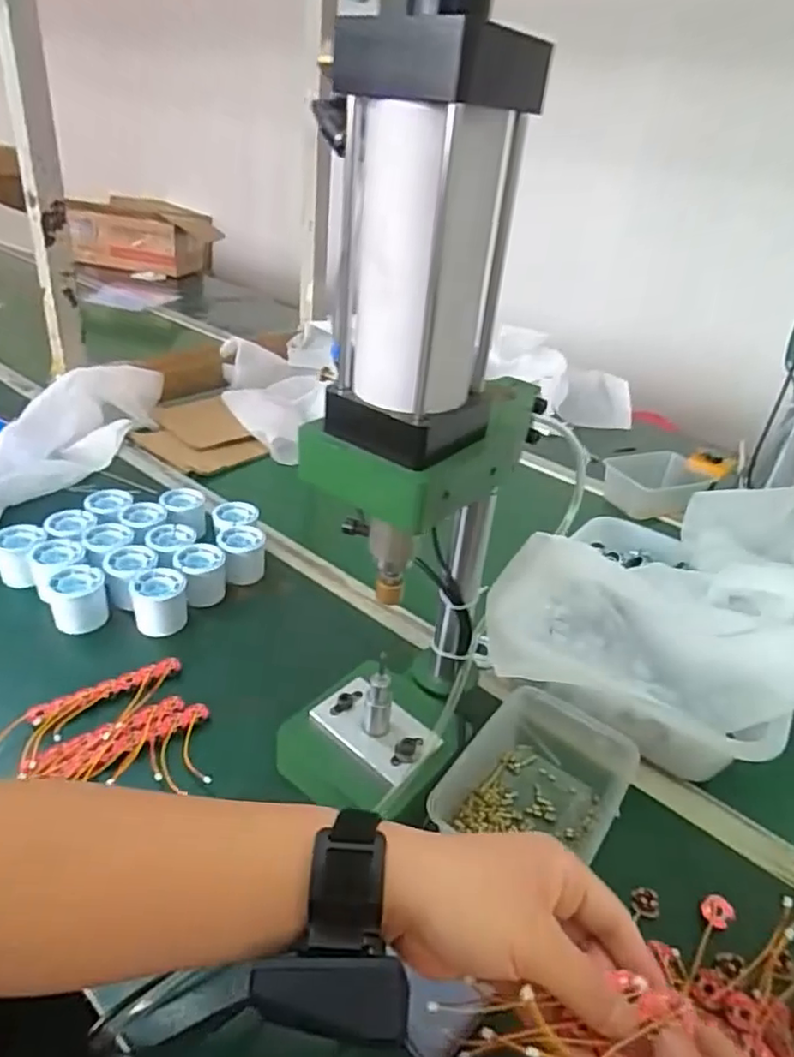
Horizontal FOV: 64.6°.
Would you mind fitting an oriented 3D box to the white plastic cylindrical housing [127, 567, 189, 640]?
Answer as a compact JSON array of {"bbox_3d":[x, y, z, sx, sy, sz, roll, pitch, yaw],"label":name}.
[{"bbox_3d":[-0.255,0.080,0.676,0.055,0.049,0.057,5,31,-3],"label":"white plastic cylindrical housing"}]

